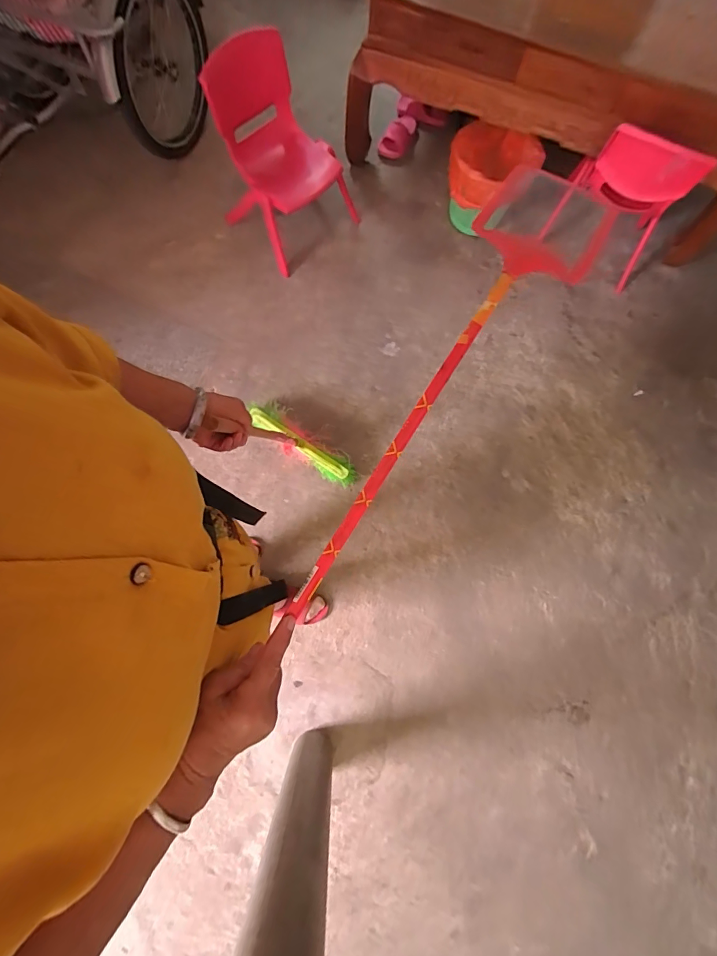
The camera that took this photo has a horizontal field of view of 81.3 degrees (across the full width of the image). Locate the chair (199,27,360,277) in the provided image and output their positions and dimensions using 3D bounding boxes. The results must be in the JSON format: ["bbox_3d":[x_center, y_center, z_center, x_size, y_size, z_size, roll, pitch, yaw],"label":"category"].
[{"bbox_3d":[-0.247,-1.026,1.330,0.393,0.458,0.342,40,78,10],"label":"chair"}]

